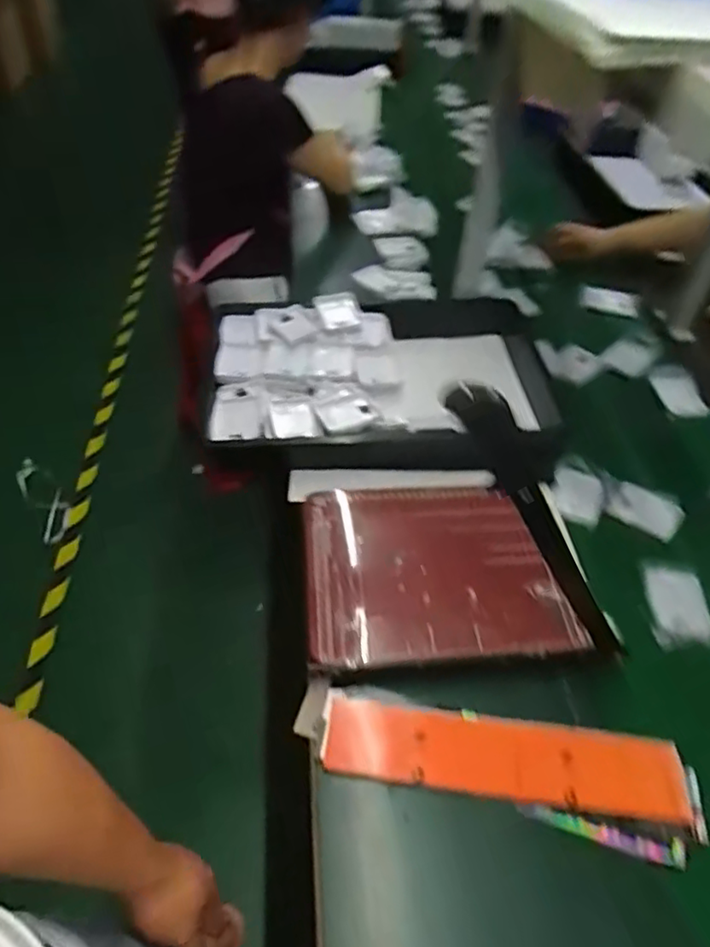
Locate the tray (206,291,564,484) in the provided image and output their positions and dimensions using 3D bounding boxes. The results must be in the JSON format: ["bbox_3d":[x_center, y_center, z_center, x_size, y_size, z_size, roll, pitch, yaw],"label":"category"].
[{"bbox_3d":[0.043,-0.165,1.081,0.575,0.107,0.421,-1,47,-5],"label":"tray"}]

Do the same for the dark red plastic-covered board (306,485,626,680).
[{"bbox_3d":[0.111,0.121,0.805,0.335,0.058,0.255,-1,47,-5],"label":"dark red plastic-covered board"}]

